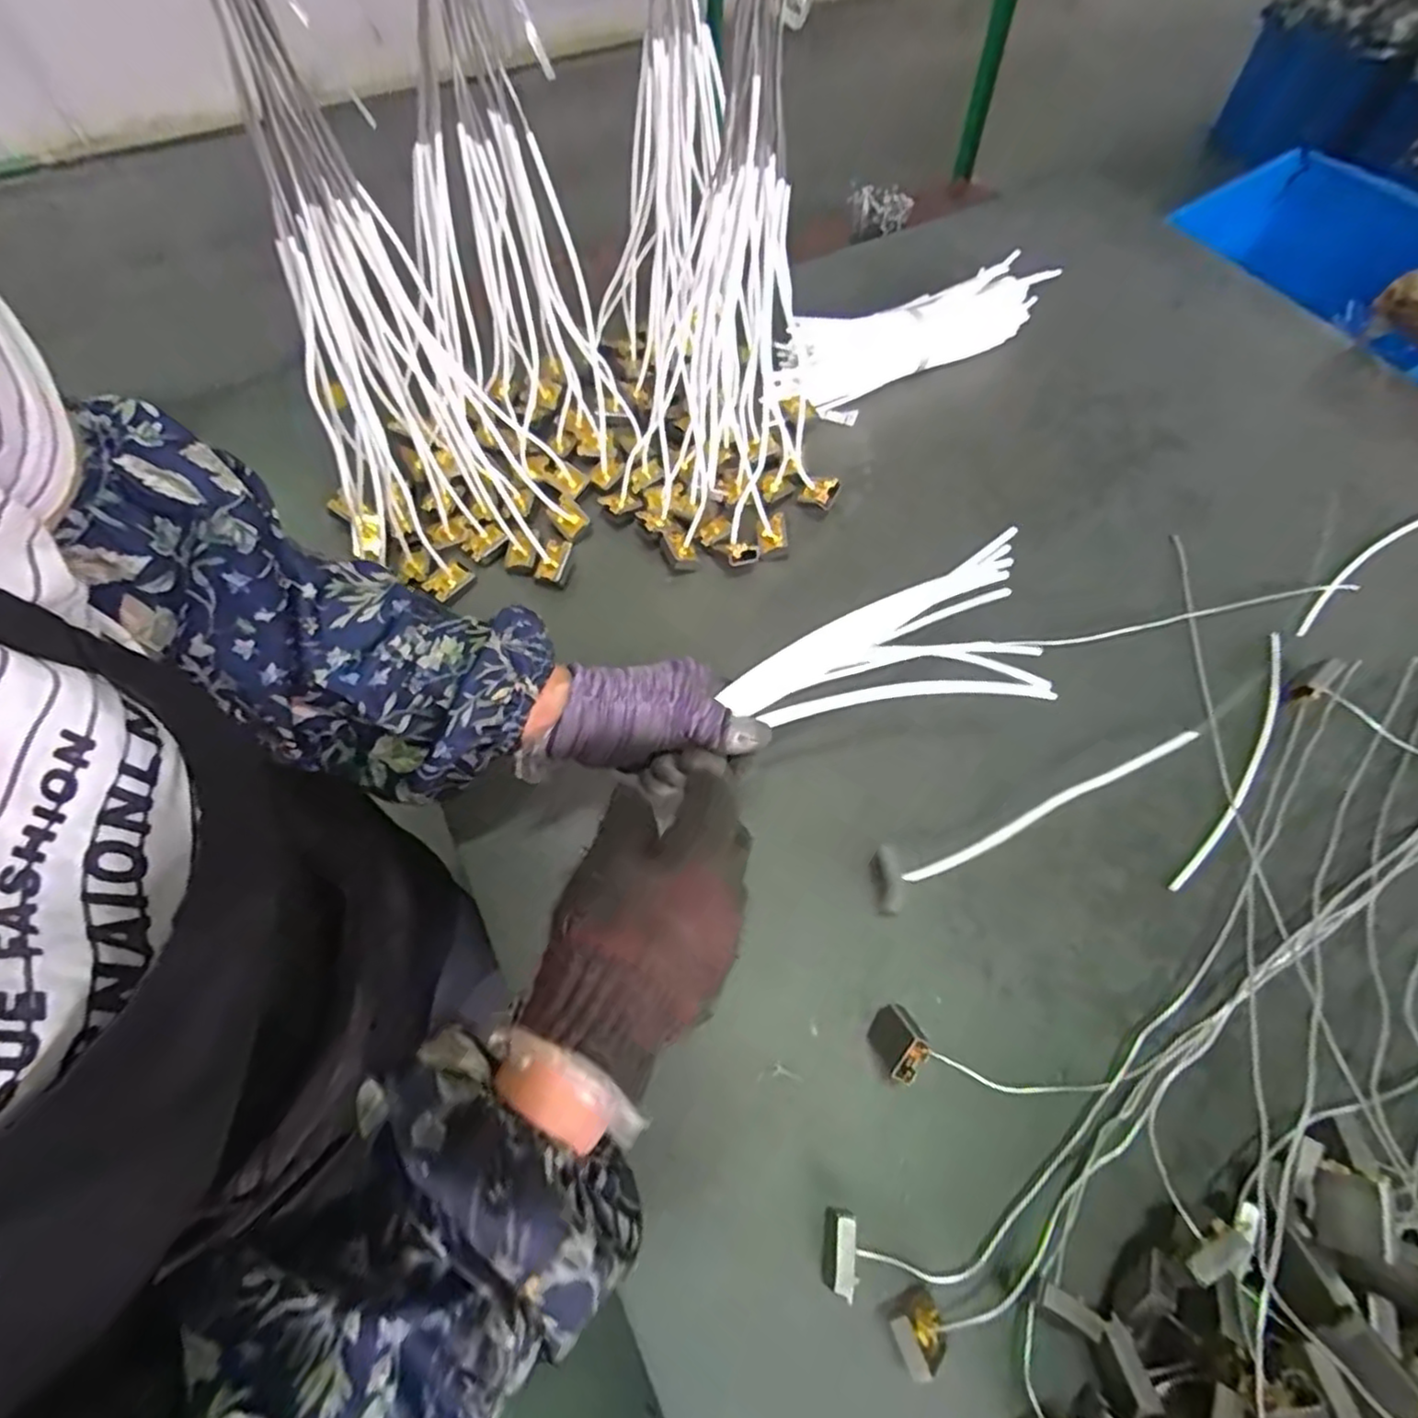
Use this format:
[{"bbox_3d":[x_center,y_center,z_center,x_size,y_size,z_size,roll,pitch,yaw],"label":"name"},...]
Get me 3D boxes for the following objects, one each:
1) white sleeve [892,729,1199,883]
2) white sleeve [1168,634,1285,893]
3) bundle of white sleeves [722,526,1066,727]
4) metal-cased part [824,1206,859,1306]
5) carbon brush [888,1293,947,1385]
[{"bbox_3d":[0.241,0.062,0.484,0.237,0.004,0.009,-23,95,-13],"label":"white sleeve"},{"bbox_3d":[0.392,0.037,0.518,0.029,0.014,0.248,31,67,19],"label":"white sleeve"},{"bbox_3d":[0.111,-0.021,0.446,0.191,0.024,0.098,-22,105,5],"label":"bundle of white sleeves"},{"bbox_3d":[0.068,0.283,0.370,0.015,0.026,0.036,3,61,5],"label":"metal-cased part"},{"bbox_3d":[0.104,0.310,0.350,0.025,0.025,0.025,-15,61,-5],"label":"carbon brush"}]

